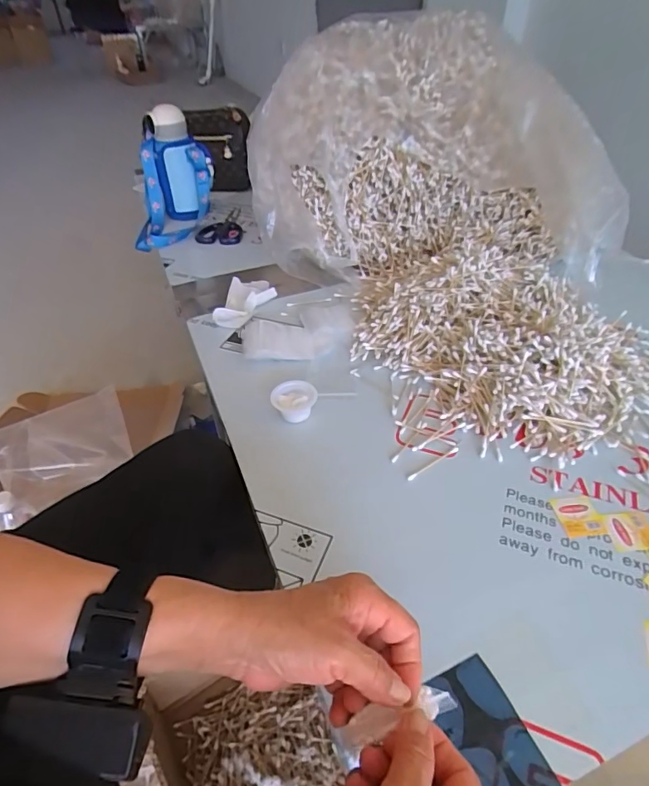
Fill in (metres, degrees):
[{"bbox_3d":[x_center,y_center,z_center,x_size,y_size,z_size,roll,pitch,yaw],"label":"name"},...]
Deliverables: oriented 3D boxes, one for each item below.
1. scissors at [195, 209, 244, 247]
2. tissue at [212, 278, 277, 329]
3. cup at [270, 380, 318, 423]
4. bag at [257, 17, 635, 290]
[{"bbox_3d":[-0.218,-0.347,0.992,0.090,0.014,0.152,-5,42,-3],"label":"scissors"},{"bbox_3d":[-0.124,-0.145,0.748,0.070,0.025,0.125,8,43,11],"label":"tissue"},{"bbox_3d":[-0.036,0.011,0.571,0.052,0.028,0.047,1,43,4],"label":"cup"},{"bbox_3d":[0.151,-0.362,0.750,0.533,0.328,0.325,7,43,10],"label":"bag"}]

